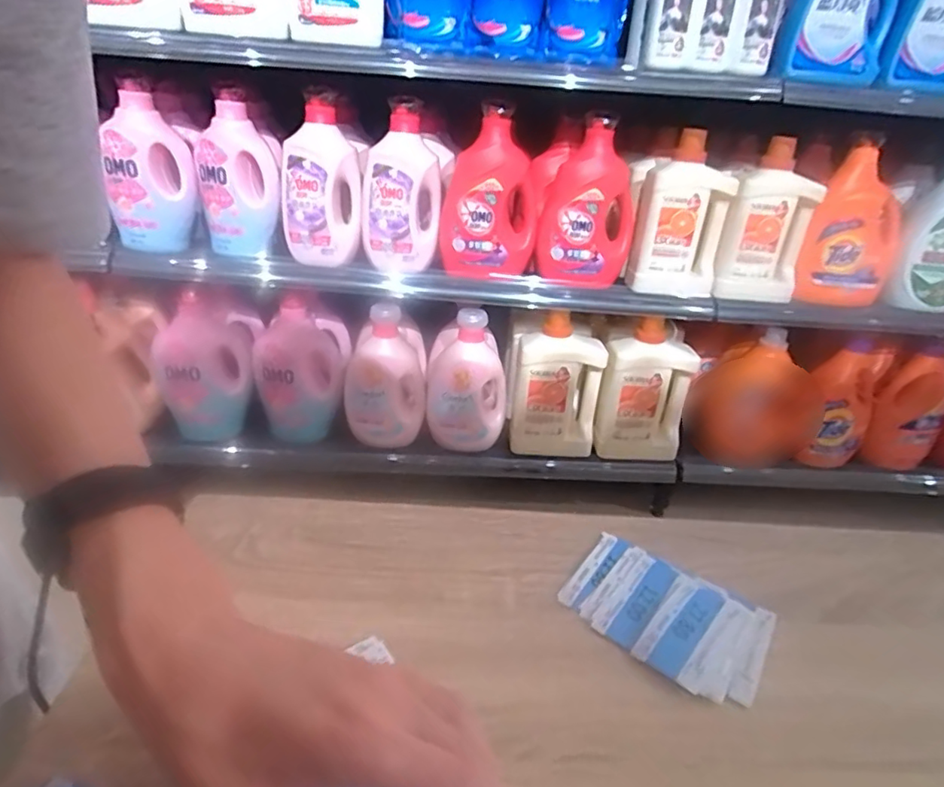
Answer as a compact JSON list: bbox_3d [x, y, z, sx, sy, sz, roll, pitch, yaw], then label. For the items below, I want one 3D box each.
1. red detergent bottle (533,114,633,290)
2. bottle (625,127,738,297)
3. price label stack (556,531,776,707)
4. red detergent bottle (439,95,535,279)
[{"bbox_3d":[0.234,-0.372,1.133,0.181,0.309,0.107,11,29,10],"label":"red detergent bottle"},{"bbox_3d":[0.424,-0.351,1.140,0.165,0.299,0.099,13,29,15],"label":"bottle"},{"bbox_3d":[0.122,0.137,0.364,0.120,0.013,0.088,24,33,31],"label":"price label stack"},{"bbox_3d":[0.038,-0.388,1.120,0.184,0.315,0.137,5,28,0],"label":"red detergent bottle"}]

